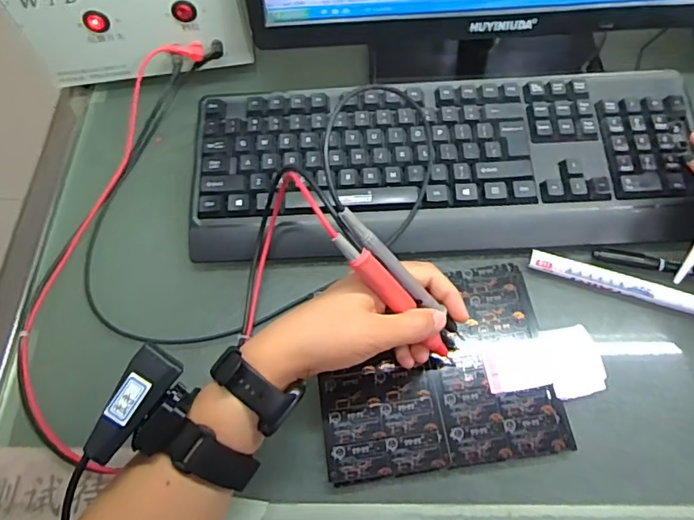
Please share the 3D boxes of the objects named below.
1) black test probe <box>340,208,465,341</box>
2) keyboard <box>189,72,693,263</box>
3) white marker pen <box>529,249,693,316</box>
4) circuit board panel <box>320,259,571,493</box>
[{"bbox_3d":[0.041,0.013,0.354,0.008,0.140,0.012,0,53,50],"label":"black test probe"},{"bbox_3d":[0.081,-0.085,0.461,0.423,0.040,0.155,-2,63,1],"label":"keyboard"},{"bbox_3d":[0.218,0.019,0.418,0.143,0.009,0.015,18,65,11],"label":"white marker pen"},{"bbox_3d":[0.065,0.080,0.395,0.171,0.005,0.142,-9,63,-2],"label":"circuit board panel"}]

